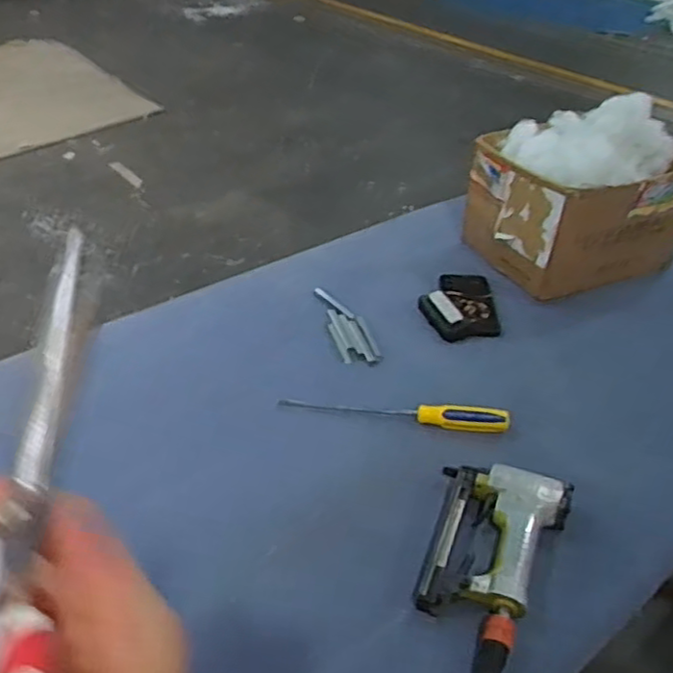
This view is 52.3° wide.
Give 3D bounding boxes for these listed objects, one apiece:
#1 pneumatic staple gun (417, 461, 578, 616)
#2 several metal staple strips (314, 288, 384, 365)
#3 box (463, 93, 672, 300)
[{"bbox_3d":[0.166,0.208,0.709,0.133,0.039,0.188,13,37,11],"label":"pneumatic staple gun"},{"bbox_3d":[0.012,-0.019,1.031,0.057,0.010,0.185,-8,38,-16],"label":"several metal staple strips"},{"bbox_3d":[0.380,-0.241,1.150,0.230,0.254,0.285,-14,40,-23],"label":"box"}]

